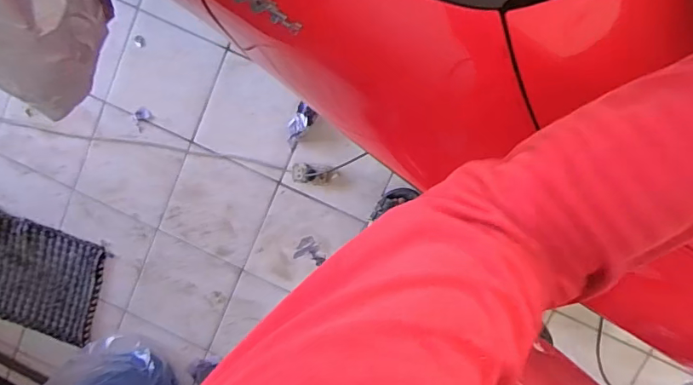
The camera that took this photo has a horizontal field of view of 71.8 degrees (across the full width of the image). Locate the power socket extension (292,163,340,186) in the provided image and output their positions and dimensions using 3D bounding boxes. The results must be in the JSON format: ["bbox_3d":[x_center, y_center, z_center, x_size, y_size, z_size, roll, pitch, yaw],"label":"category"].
[{"bbox_3d":[-0.100,-0.051,1.424,0.142,0.045,0.065,7,98,5],"label":"power socket extension"}]

